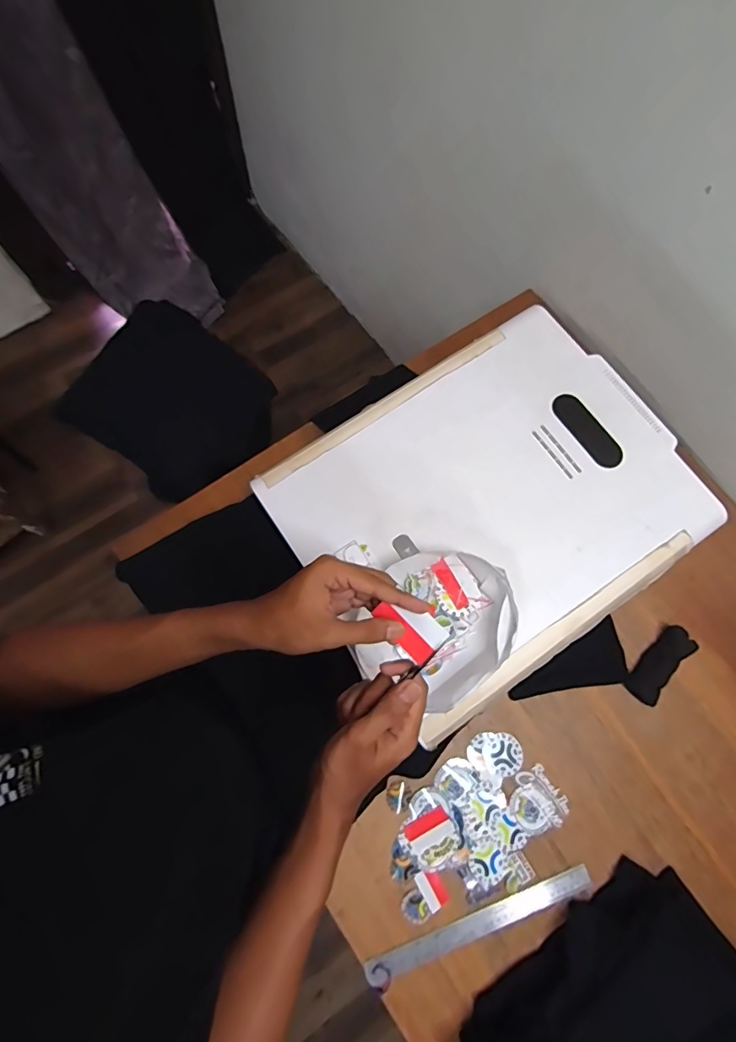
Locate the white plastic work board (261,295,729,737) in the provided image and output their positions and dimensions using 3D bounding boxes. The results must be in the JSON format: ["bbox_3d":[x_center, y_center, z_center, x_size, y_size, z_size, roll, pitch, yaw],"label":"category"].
[{"bbox_3d":[0.163,-0.029,0.628,0.498,0.018,0.402,-34,78,-7],"label":"white plastic work board"}]

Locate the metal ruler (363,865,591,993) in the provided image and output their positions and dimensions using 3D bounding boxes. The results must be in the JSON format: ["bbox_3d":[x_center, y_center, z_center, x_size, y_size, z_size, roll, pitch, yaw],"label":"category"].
[{"bbox_3d":[0.153,0.547,0.641,0.322,0.007,0.034,-21,77,-6],"label":"metal ruler"}]

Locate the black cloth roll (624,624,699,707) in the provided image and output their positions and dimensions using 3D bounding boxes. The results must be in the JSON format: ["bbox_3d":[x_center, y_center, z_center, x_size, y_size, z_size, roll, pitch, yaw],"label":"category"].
[{"bbox_3d":[0.449,0.220,0.726,0.052,0.018,0.128,43,79,10],"label":"black cloth roll"}]

